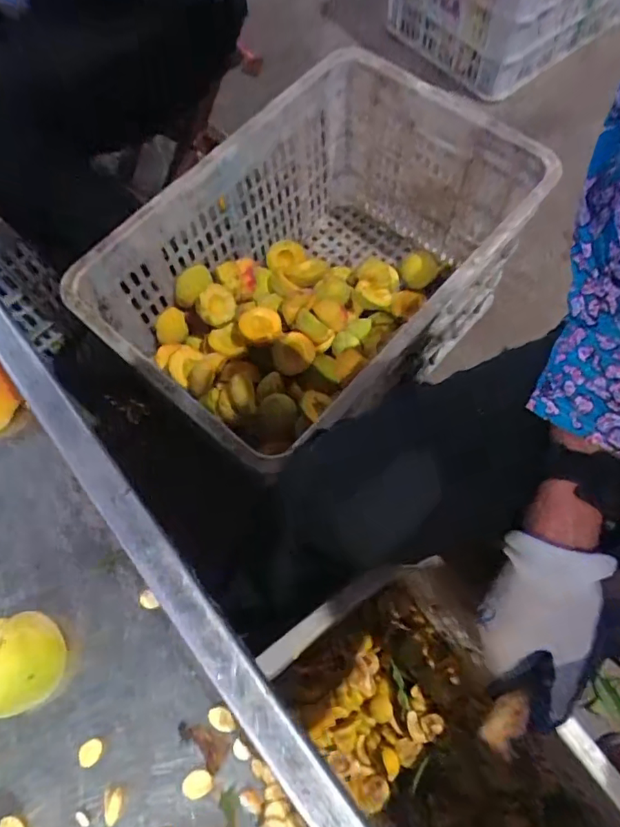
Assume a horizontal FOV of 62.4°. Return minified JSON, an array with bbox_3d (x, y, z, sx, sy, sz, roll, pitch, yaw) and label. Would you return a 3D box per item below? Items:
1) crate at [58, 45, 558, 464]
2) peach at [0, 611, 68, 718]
[{"bbox_3d":[0.023,-0.211,0.773,0.394,0.305,0.631,38,75,16],"label":"crate"},{"bbox_3d":[-0.180,0.152,0.314,0.052,0.037,0.056,-1,68,2],"label":"peach"}]

